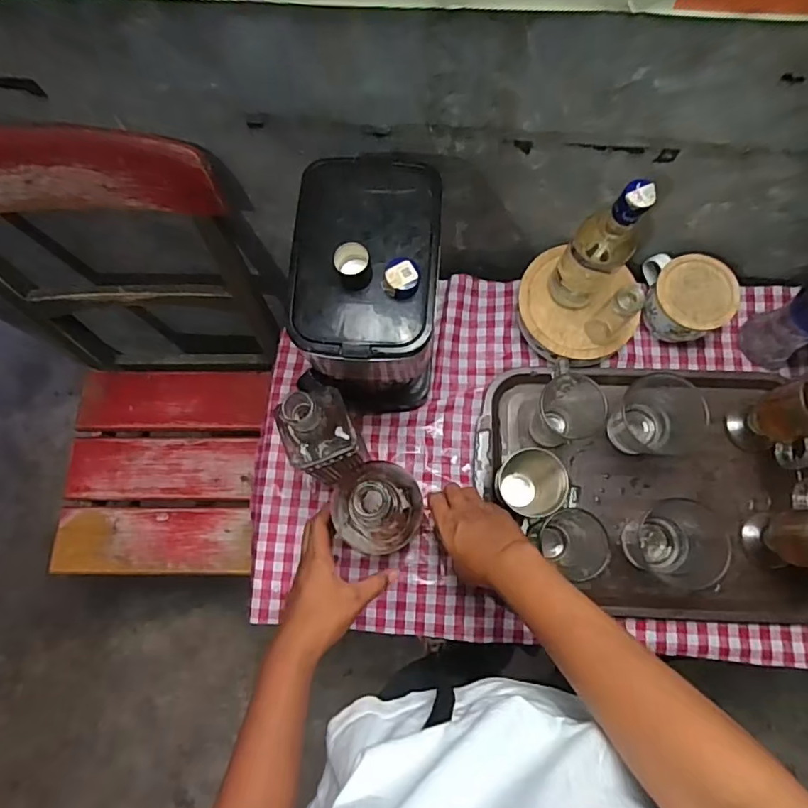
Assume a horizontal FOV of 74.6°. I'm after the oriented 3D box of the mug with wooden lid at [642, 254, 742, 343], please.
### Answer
[{"bbox_3d":[0.359,-0.135,0.685,0.101,0.068,0.099,6,76,3],"label":"mug with wooden lid"}]

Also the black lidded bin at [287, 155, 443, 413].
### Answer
[{"bbox_3d":[-0.033,-0.101,0.587,0.128,0.261,0.173,2,76,2],"label":"black lidded bin"}]

